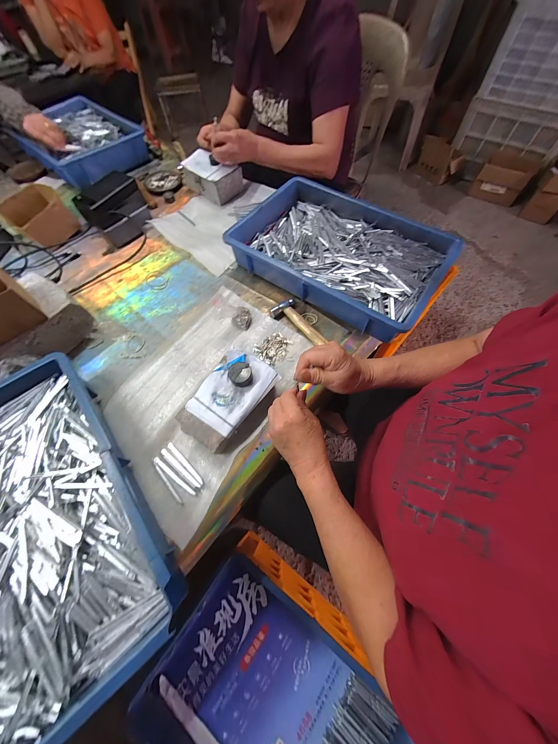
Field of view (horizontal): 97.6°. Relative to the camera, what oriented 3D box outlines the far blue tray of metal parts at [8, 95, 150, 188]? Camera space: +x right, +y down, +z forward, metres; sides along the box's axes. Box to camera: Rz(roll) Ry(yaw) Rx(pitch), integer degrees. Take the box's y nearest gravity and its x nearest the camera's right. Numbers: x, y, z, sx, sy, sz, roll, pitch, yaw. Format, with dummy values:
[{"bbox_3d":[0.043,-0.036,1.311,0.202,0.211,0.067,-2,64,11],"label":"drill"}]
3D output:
[{"bbox_3d":[-0.668,-0.773,0.813,0.417,0.073,0.286,38,71,18],"label":"far blue tray of metal parts"}]

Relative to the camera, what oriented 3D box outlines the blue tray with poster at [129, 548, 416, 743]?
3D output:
[{"bbox_3d":[0.001,0.607,0.429,0.437,0.087,0.275,33,69,16],"label":"blue tray with poster"}]

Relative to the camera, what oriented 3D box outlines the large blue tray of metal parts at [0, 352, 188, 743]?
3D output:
[{"bbox_3d":[-0.343,0.208,0.329,0.292,0.077,0.436,-37,69,-15],"label":"large blue tray of metal parts"}]

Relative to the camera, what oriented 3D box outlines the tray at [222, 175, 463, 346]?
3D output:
[{"bbox_3d":[0.126,-0.269,0.556,0.427,0.087,0.276,34,69,17],"label":"tray"}]

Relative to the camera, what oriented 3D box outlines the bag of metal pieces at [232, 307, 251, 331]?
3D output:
[{"bbox_3d":[-0.075,-0.116,0.519,0.036,0.024,0.048,23,67,12],"label":"bag of metal pieces"}]

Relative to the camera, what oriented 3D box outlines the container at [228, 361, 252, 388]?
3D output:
[{"bbox_3d":[-0.065,0.003,0.413,0.038,0.021,0.039,-1,64,1],"label":"container"}]

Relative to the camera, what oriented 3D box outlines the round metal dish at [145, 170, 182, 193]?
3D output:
[{"bbox_3d":[-0.361,-0.595,0.762,0.108,0.011,0.116,-1,64,1],"label":"round metal dish"}]

